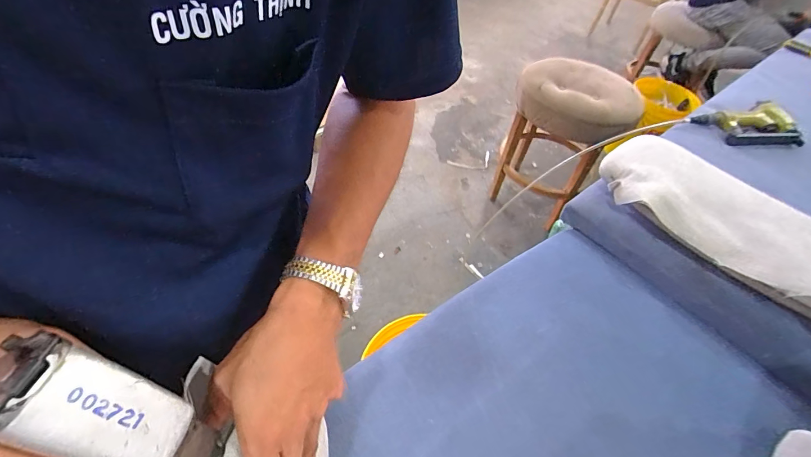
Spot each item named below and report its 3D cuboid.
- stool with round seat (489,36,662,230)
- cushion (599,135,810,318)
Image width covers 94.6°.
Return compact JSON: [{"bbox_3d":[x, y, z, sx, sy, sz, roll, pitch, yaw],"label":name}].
[{"bbox_3d":[0.615,-0.325,1.579,0.440,0.598,0.473,37,54,23],"label":"stool with round seat"},{"bbox_3d":[0.504,-0.012,0.561,0.202,0.068,0.423,-25,56,-26],"label":"cushion"}]

